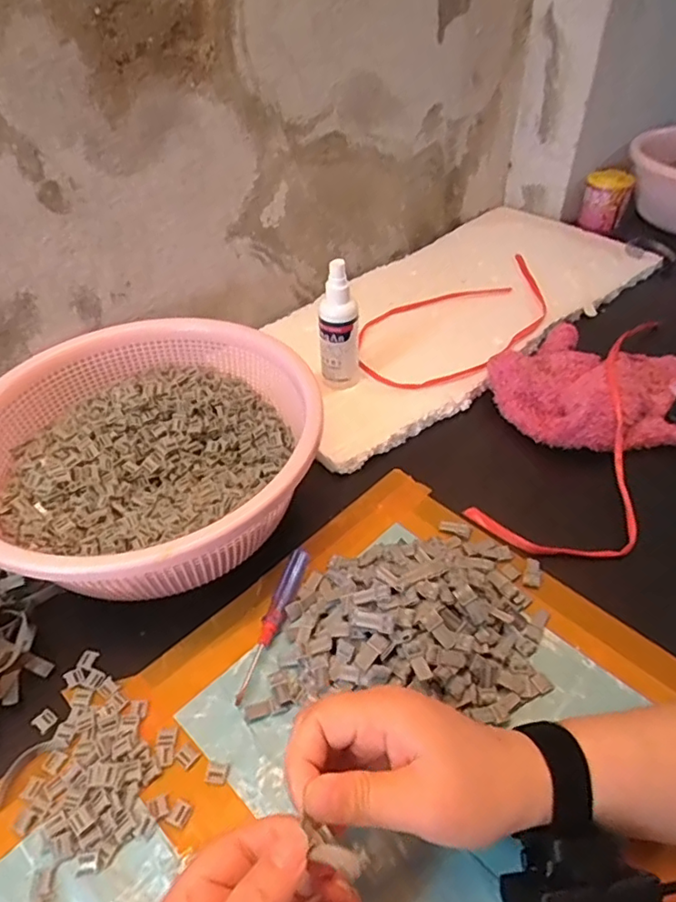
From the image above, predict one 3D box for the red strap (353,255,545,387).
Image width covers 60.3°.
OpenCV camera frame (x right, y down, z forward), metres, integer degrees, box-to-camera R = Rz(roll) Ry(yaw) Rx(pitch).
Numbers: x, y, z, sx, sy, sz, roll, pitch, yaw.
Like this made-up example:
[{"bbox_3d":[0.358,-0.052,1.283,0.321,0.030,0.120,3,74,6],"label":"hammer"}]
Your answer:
[{"bbox_3d":[0.138,-0.137,0.625,0.259,0.026,0.154,-19,46,-18],"label":"red strap"}]

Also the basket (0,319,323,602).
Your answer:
[{"bbox_3d":[-0.153,0.008,0.475,0.248,0.103,0.262,-1,43,1],"label":"basket"}]

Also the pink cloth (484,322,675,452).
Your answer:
[{"bbox_3d":[0.246,-0.060,0.552,0.196,0.048,0.130,5,44,7],"label":"pink cloth"}]

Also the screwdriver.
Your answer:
[{"bbox_3d":[-0.046,0.121,0.419,0.014,0.010,0.121,11,45,13],"label":"screwdriver"}]

